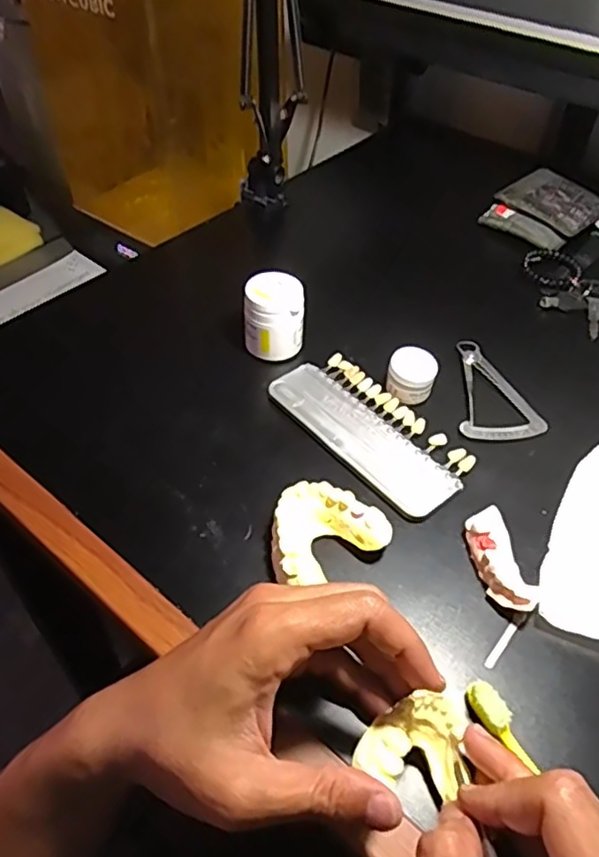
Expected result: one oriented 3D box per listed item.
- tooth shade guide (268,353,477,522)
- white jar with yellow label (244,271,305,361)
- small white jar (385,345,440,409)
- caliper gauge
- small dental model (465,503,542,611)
[{"bbox_3d":[0.047,0.000,0.428,0.068,0.007,0.147,-30,56,-26],"label":"tooth shade guide"},{"bbox_3d":[-0.019,-0.086,0.471,0.045,0.047,0.045,1,48,-1],"label":"white jar with yellow label"},{"bbox_3d":[0.080,-0.037,0.446,0.032,0.027,0.032,1,48,-1],"label":"small white jar"},{"bbox_3d":[0.146,-0.030,0.461,0.059,0.004,0.102,4,48,1],"label":"caliper gauge"},{"bbox_3d":[0.114,0.075,0.357,0.026,0.016,0.064,-10,49,-11],"label":"small dental model"}]

